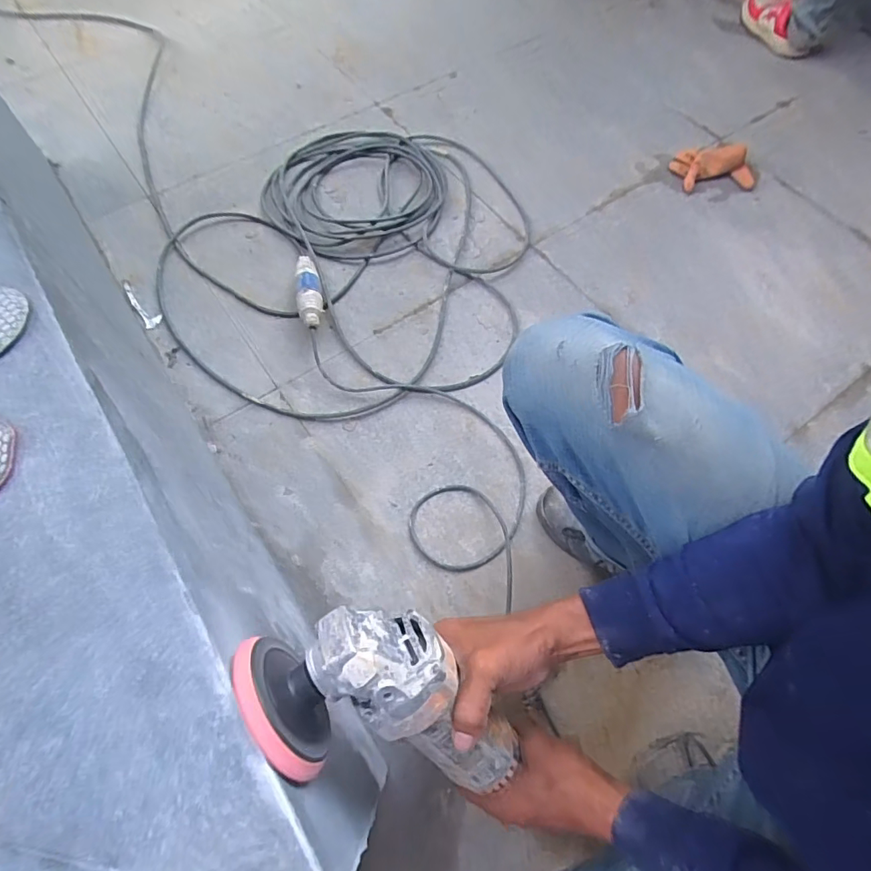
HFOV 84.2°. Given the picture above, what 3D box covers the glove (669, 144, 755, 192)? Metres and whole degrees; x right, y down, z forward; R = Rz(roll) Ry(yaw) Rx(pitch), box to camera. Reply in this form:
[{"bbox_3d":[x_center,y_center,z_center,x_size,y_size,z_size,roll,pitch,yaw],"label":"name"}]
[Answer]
[{"bbox_3d":[0.632,-0.620,1.098,0.172,0.035,0.128,-5,65,-3],"label":"glove"}]

